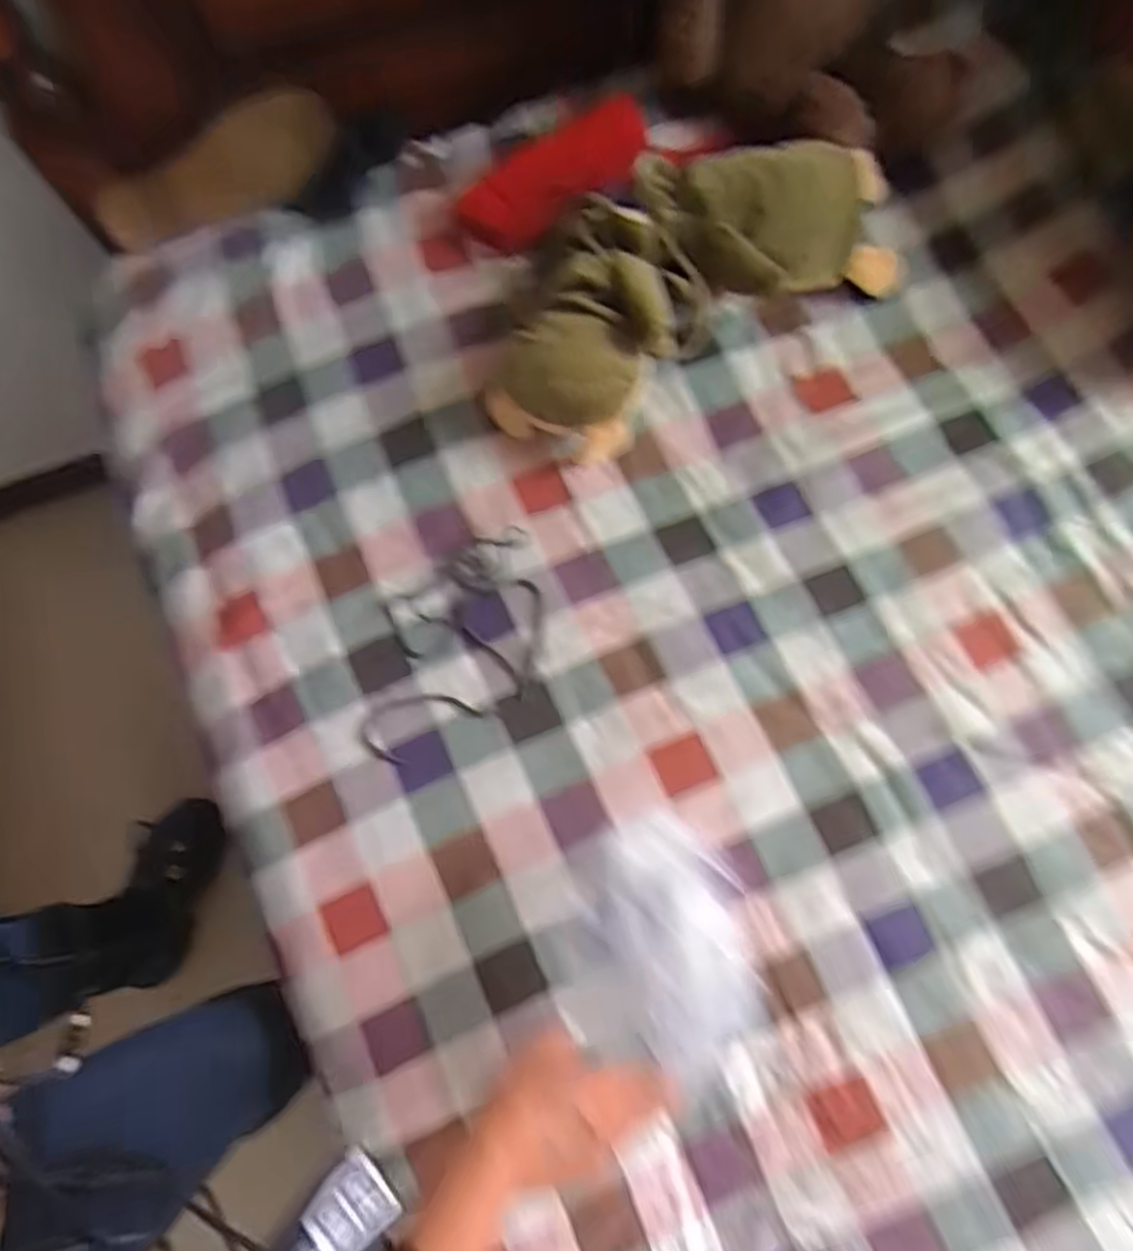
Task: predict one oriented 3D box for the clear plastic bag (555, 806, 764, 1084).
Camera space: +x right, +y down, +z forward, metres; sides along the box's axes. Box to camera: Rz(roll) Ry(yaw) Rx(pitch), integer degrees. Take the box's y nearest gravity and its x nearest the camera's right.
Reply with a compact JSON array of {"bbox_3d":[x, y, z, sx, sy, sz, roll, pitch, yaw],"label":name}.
[{"bbox_3d":[0.070,0.243,0.561,0.142,0.073,0.174,-5,73,1],"label":"clear plastic bag"}]

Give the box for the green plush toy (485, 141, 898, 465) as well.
[{"bbox_3d":[0.103,-0.341,0.712,0.425,0.106,0.215,-33,77,-7],"label":"green plush toy"}]

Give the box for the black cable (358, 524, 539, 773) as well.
[{"bbox_3d":[-0.108,0.019,0.680,0.211,0.021,0.151,-27,74,-6],"label":"black cable"}]

